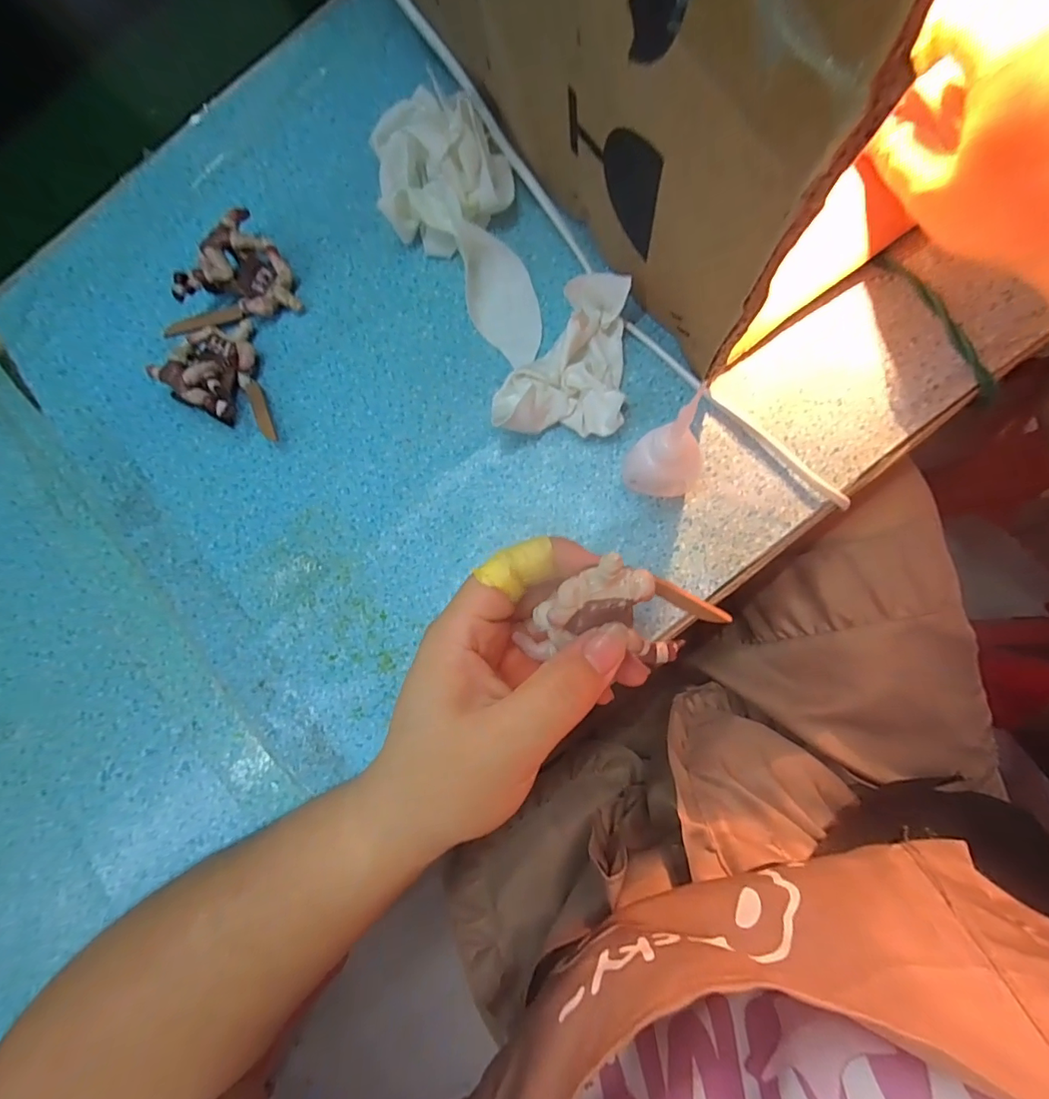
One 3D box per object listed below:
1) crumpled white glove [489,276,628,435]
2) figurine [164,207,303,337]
[{"bbox_3d":[0.019,-0.096,0.255,0.063,0.031,0.075,2,85,7],"label":"crumpled white glove"},{"bbox_3d":[-0.174,-0.158,0.285,0.073,0.032,0.056,-15,83,6],"label":"figurine"}]

